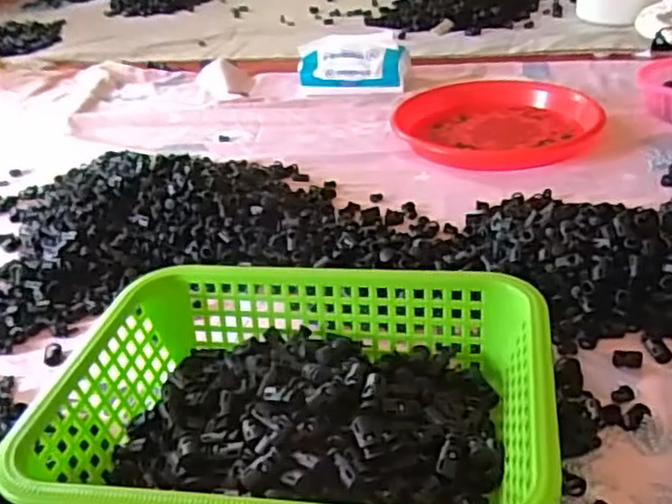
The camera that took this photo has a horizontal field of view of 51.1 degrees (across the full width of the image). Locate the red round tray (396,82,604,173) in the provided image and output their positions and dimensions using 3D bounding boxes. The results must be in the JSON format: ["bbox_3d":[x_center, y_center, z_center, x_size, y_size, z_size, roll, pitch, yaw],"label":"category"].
[{"bbox_3d":[0.189,-0.177,0.895,0.217,0.036,0.247,-17,34,-17],"label":"red round tray"}]

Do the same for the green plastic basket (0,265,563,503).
[{"bbox_3d":[-0.022,0.097,0.444,0.293,0.077,0.209,1,33,10],"label":"green plastic basket"}]

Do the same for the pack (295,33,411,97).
[{"bbox_3d":[0.025,-0.282,1.061,0.164,0.076,0.071,1,33,9],"label":"pack"}]

